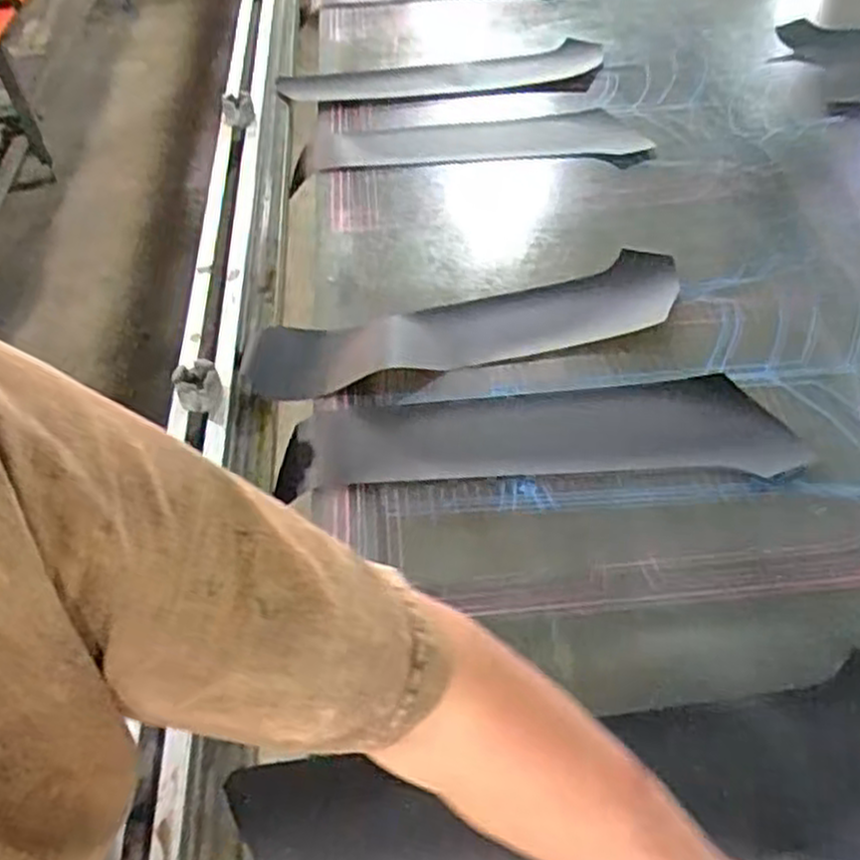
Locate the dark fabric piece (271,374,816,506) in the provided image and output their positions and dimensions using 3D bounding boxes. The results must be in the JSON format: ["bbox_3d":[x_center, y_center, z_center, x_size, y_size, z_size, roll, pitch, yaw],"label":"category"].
[{"bbox_3d":[0.089,0.000,0.705,0.438,0.017,0.102,-3,55,6],"label":"dark fabric piece"}]

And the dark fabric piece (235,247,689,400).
[{"bbox_3d":[0.039,-0.103,0.777,0.441,0.018,0.108,-12,51,-5],"label":"dark fabric piece"}]

